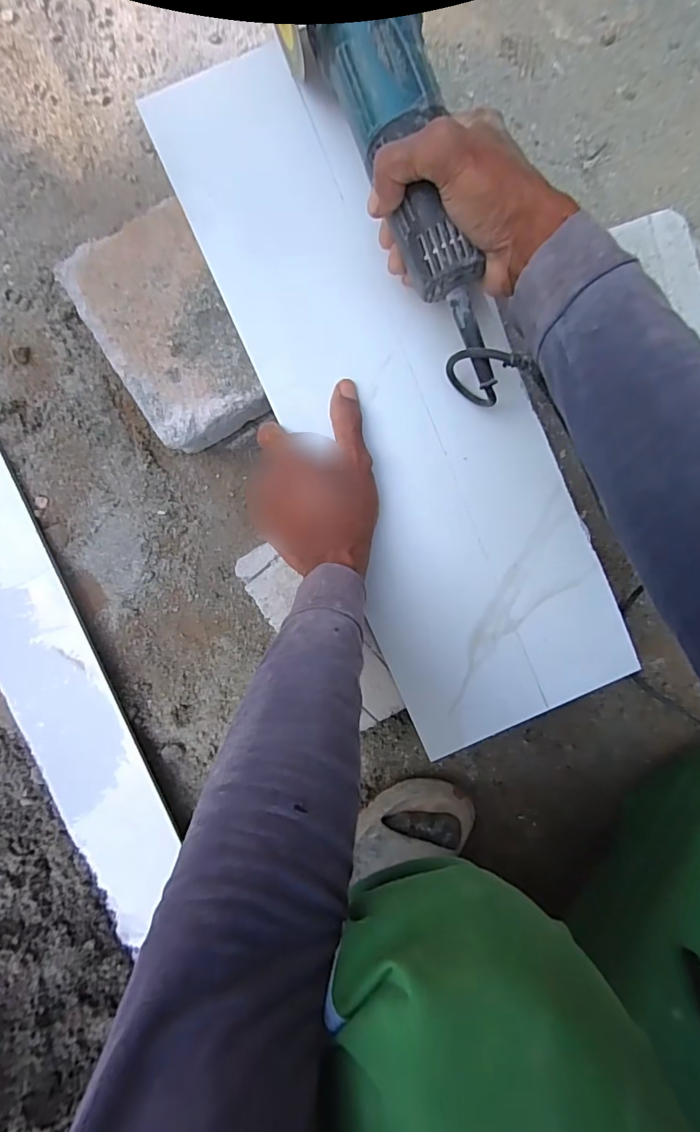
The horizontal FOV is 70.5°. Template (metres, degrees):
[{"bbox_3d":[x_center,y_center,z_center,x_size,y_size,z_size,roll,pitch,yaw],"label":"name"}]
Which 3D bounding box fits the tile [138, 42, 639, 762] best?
[{"bbox_3d":[0.055,-0.126,0.429,0.210,0.011,0.584,-24,98,1],"label":"tile"}]

